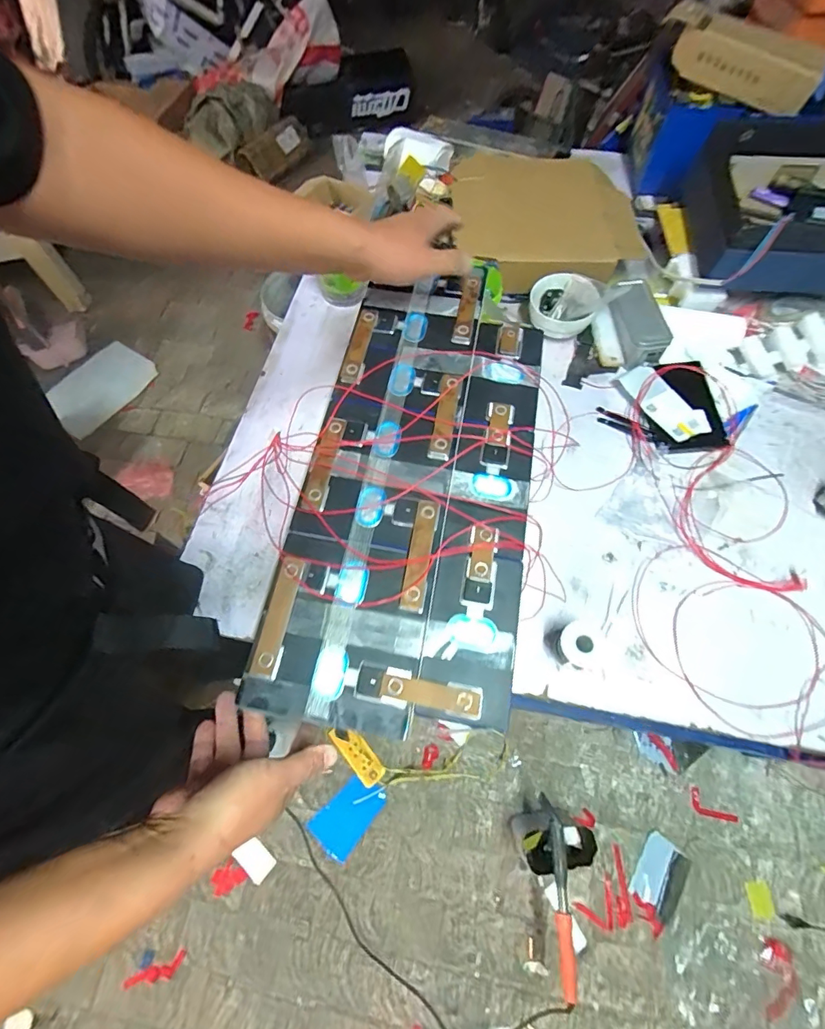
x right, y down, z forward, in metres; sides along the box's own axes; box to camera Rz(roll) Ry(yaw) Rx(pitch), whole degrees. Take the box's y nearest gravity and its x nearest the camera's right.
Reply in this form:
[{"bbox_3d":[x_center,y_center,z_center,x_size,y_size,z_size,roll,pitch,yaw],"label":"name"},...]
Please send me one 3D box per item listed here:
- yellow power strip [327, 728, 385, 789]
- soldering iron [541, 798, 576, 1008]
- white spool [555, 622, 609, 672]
[{"bbox_3d":[-0.142,0.612,1.162,0.062,0.033,0.166,-40,70,-16],"label":"yellow power strip"},{"bbox_3d":[0.297,0.763,0.906,0.034,0.043,0.335,-2,65,0],"label":"soldering iron"},{"bbox_3d":[0.205,0.162,0.560,0.048,0.052,0.049,0,65,1],"label":"white spool"}]

